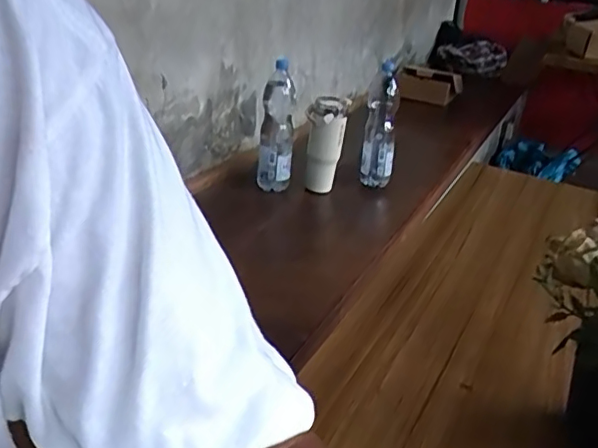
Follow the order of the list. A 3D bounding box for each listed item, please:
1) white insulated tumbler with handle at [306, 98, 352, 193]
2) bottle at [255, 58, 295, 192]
[{"bbox_3d":[0.067,-0.213,1.585,0.099,0.250,0.088,6,26,-2],"label":"white insulated tumbler with handle"},{"bbox_3d":[-0.057,-0.253,1.553,0.089,0.333,0.115,6,26,-4],"label":"bottle"}]

